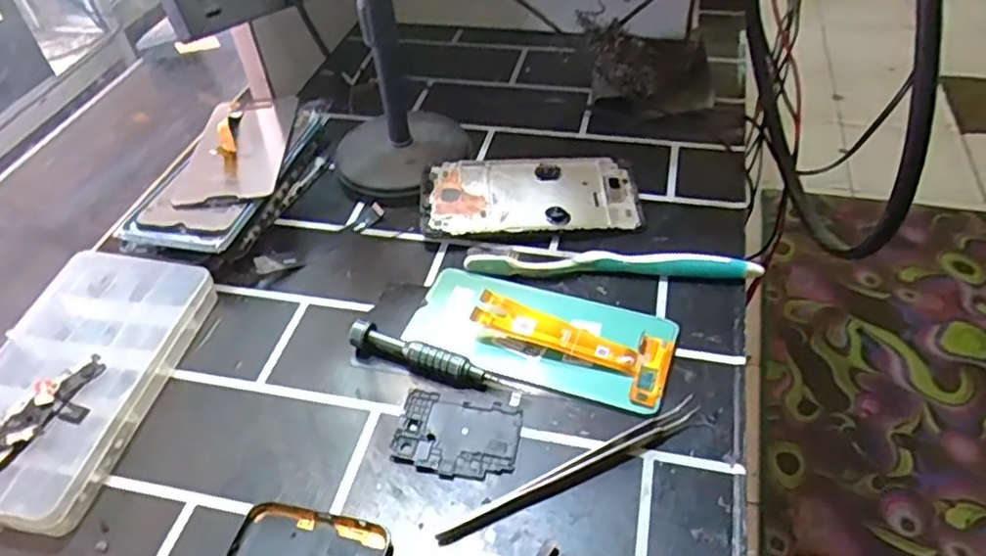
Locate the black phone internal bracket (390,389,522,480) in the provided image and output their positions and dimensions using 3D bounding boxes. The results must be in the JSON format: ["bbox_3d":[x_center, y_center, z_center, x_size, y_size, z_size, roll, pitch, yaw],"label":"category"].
[{"bbox_3d":[-0.019,0.084,0.363,0.065,0.004,0.046,7,47,12],"label":"black phone internal bracket"}]

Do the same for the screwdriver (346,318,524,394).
[{"bbox_3d":[-0.036,0.047,0.392,0.105,0.017,0.014,15,49,19],"label":"screwdriver"}]

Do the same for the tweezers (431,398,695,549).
[{"bbox_3d":[0.042,0.097,0.344,0.151,0.007,0.012,-23,48,-16],"label":"tweezers"}]

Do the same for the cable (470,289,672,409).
[{"bbox_3d":[0.044,0.037,0.398,0.115,0.009,0.047,19,49,13],"label":"cable"}]

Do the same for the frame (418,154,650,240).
[{"bbox_3d":[0.027,-0.060,0.488,0.154,0.006,0.072,-2,56,-2],"label":"frame"}]

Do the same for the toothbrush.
[{"bbox_3d":[0.075,-0.010,0.438,0.184,0.011,0.025,4,46,9],"label":"toothbrush"}]

